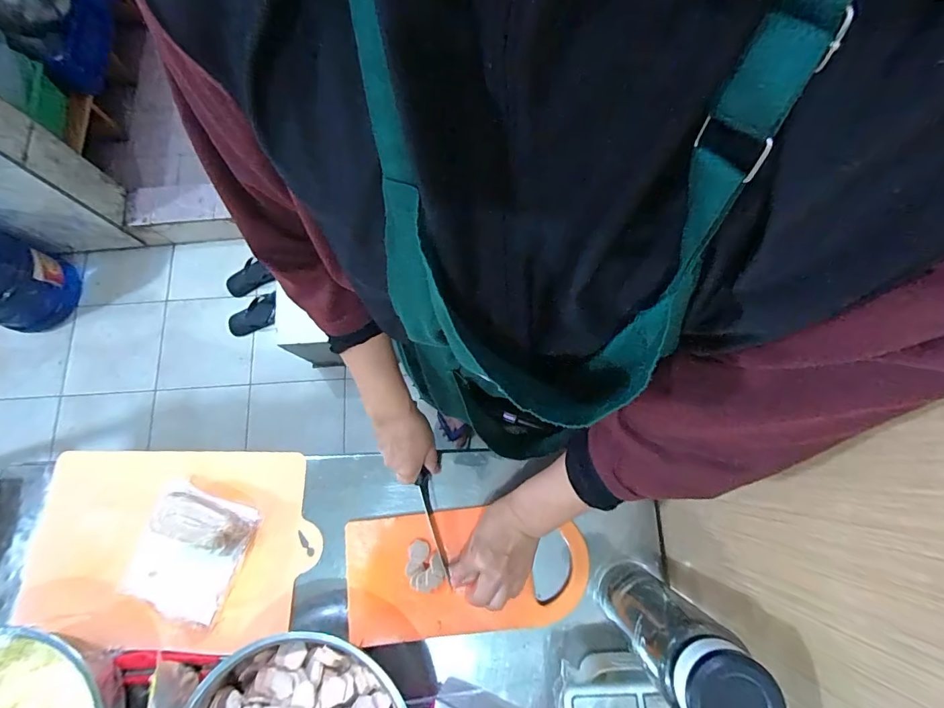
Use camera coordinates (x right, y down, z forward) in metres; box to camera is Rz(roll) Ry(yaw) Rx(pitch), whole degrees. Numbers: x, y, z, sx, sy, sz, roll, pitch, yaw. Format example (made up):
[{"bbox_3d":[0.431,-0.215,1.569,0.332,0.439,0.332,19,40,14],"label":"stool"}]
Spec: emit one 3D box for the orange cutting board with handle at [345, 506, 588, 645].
[{"bbox_3d":[-0.010,0.268,0.522,0.293,0.015,0.142,-5,76,0],"label":"orange cutting board with handle"}]

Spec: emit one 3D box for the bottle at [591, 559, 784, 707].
[{"bbox_3d":[0.184,0.265,0.405,0.067,0.252,0.073,29,79,7],"label":"bottle"}]

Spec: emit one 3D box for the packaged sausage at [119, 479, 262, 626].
[{"bbox_3d":[-0.353,0.243,0.517,0.121,0.051,0.136,19,77,5],"label":"packaged sausage"}]

